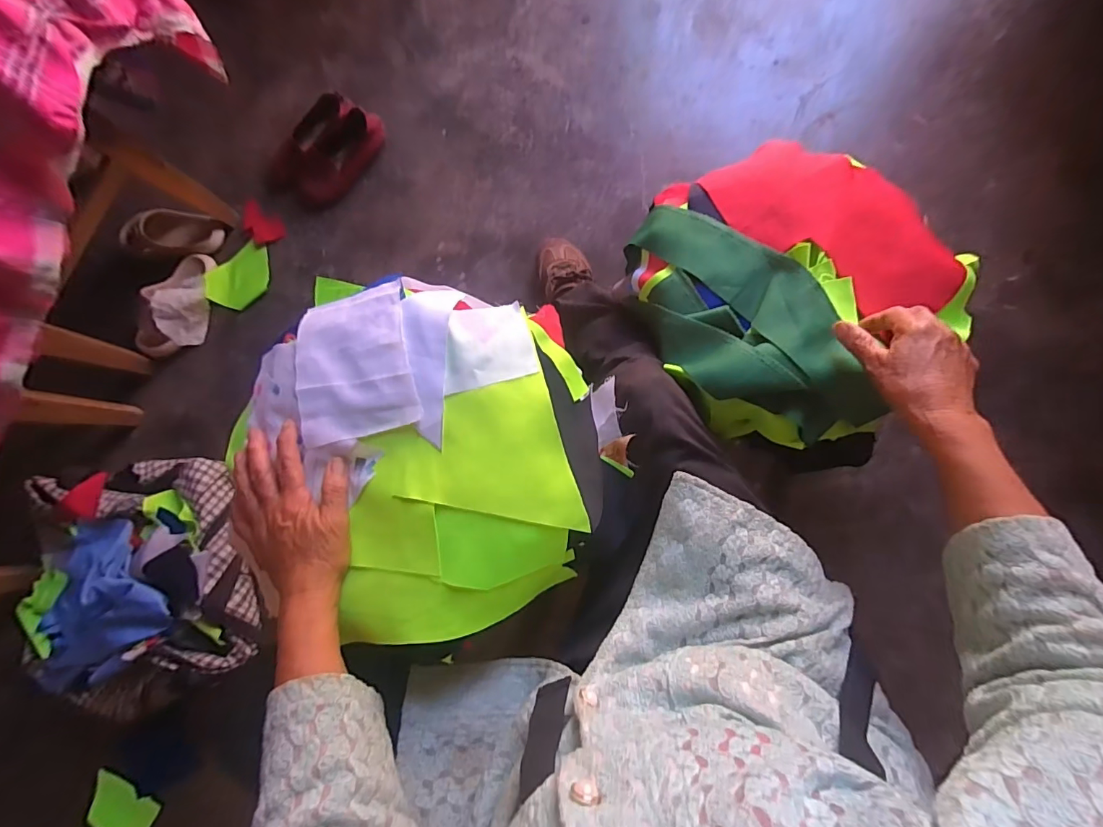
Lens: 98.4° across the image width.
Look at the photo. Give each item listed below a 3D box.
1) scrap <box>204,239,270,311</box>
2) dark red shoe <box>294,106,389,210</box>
[{"bbox_3d":[-0.650,-0.288,0.996,0.108,0.019,0.150,35,87,7],"label":"scrap"},{"bbox_3d":[-0.430,-0.520,0.967,0.097,0.052,0.223,38,87,7],"label":"dark red shoe"}]

